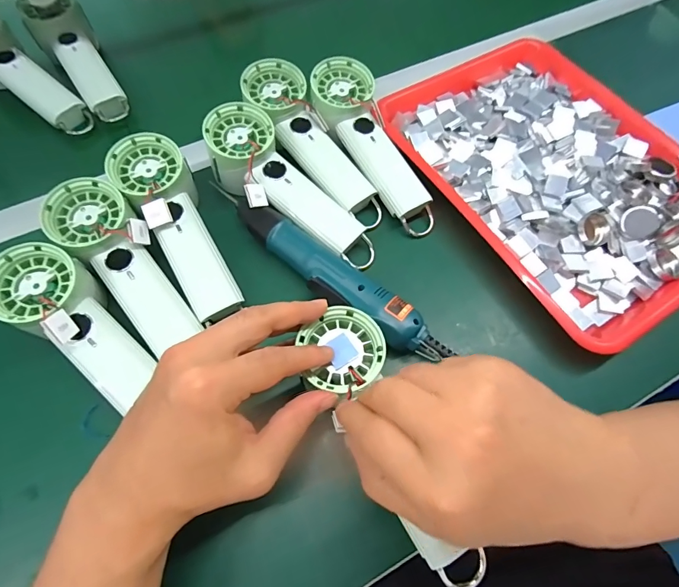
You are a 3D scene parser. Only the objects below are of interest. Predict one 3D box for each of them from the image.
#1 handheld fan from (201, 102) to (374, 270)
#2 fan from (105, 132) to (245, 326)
[{"bbox_3d":[-0.048,-0.095,0.376,0.190,0.043,0.069,42,70,1],"label":"handheld fan"},{"bbox_3d":[-0.141,-0.064,0.341,0.062,0.051,0.171,-28,69,-13],"label":"fan"}]

